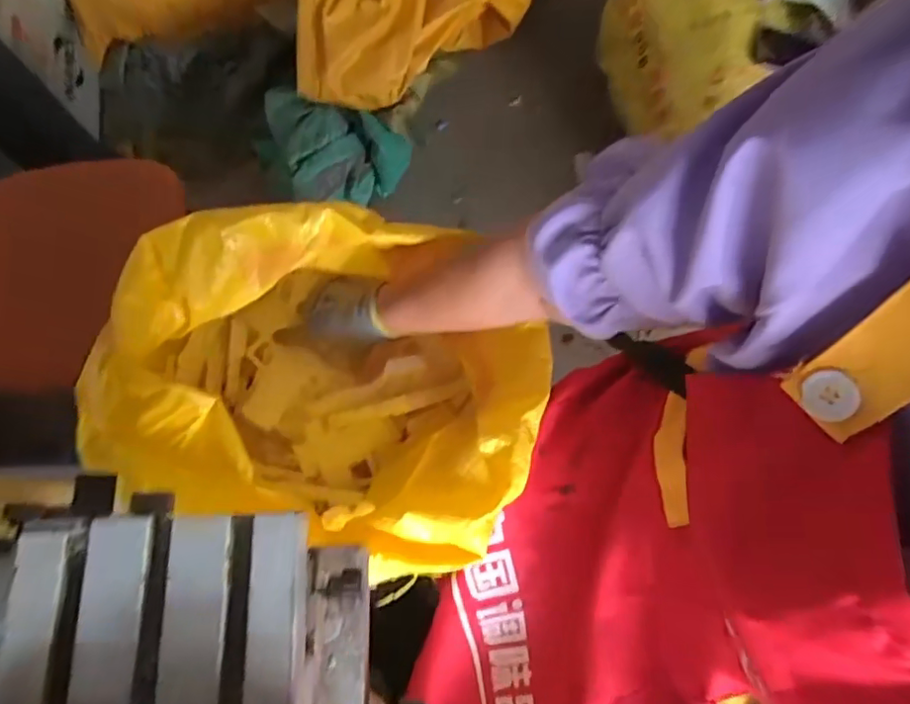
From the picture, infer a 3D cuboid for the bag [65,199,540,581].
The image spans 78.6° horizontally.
[{"bbox_3d":[-0.121,0.052,0.582,0.376,0.307,0.291,10,73,1],"label":"bag"}]

